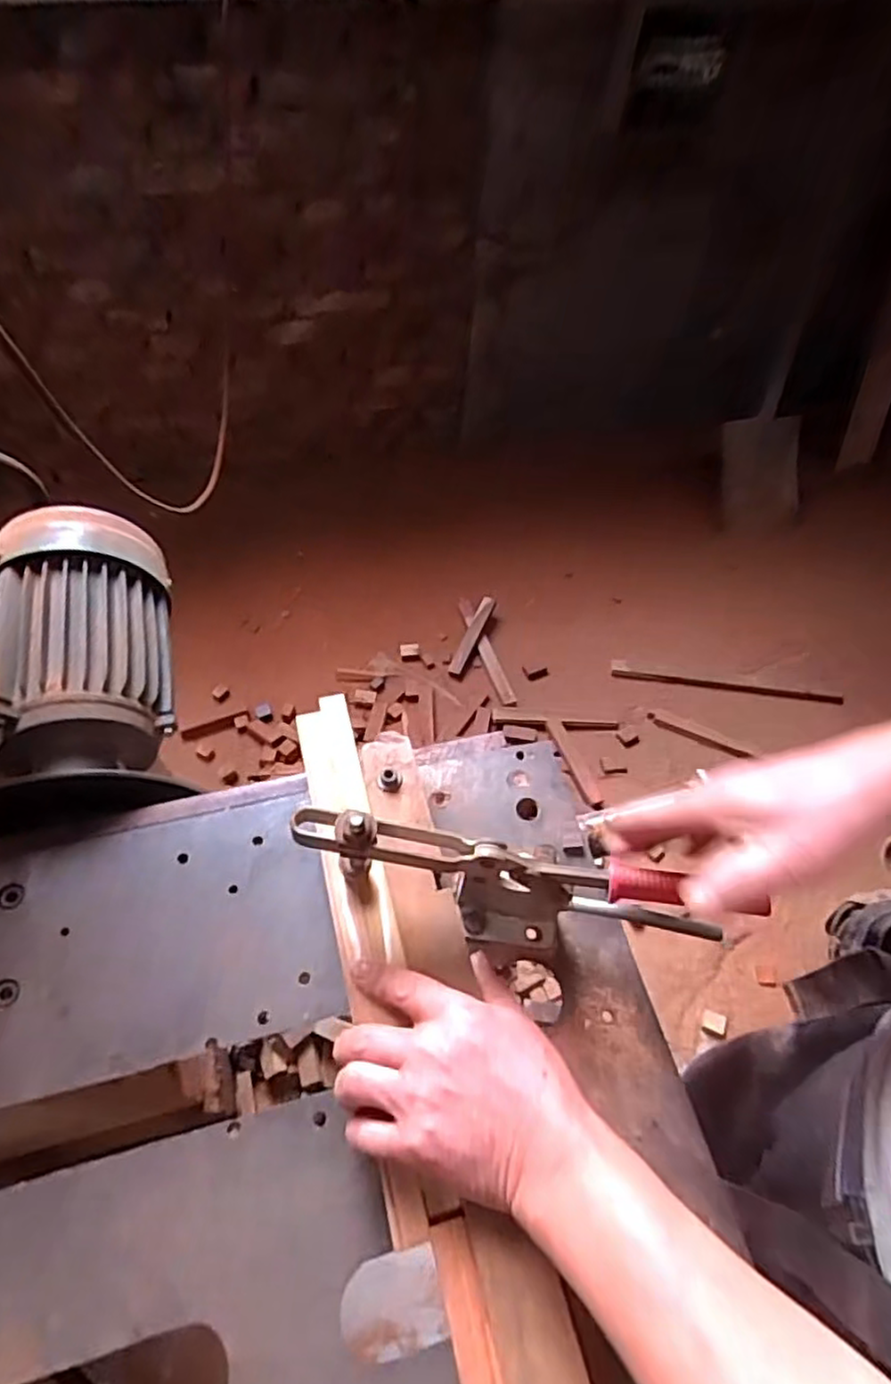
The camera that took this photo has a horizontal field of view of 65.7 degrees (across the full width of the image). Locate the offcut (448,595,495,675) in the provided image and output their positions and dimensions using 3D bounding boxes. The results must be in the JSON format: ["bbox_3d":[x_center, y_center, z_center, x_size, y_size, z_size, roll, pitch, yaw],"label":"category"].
[{"bbox_3d":[0.062,-0.132,1.615,0.036,0.023,0.201,24,79,12],"label":"offcut"}]

